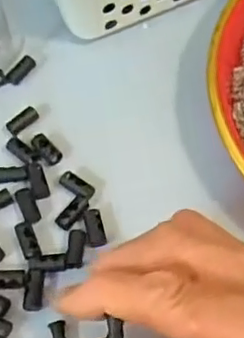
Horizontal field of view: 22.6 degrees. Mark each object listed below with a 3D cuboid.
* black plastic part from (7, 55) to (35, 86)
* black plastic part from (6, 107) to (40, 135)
[{"bbox_3d":[-0.059,-0.058,0.360,0.006,0.007,0.019,38,69,22],"label":"black plastic part"},{"bbox_3d":[-0.055,-0.028,0.340,0.019,0.006,0.008,-38,65,-17],"label":"black plastic part"}]

